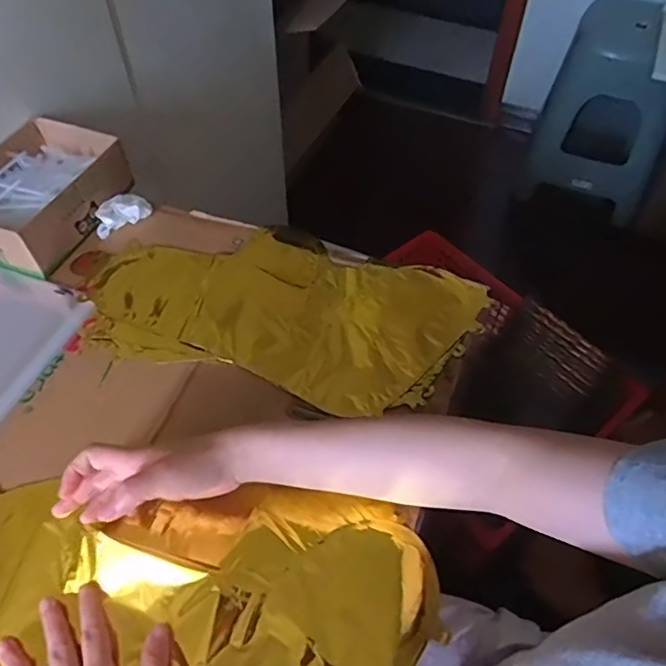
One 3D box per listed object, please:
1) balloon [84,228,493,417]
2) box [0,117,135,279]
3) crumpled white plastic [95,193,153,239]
[{"bbox_3d":[-0.053,-0.030,0.614,0.401,0.020,0.197,14,54,9],"label":"balloon"},{"bbox_3d":[-0.346,-0.164,0.679,0.148,0.064,0.196,21,56,14],"label":"box"},{"bbox_3d":[-0.256,-0.147,0.698,0.069,0.022,0.033,-31,60,-22],"label":"crumpled white plastic"}]

